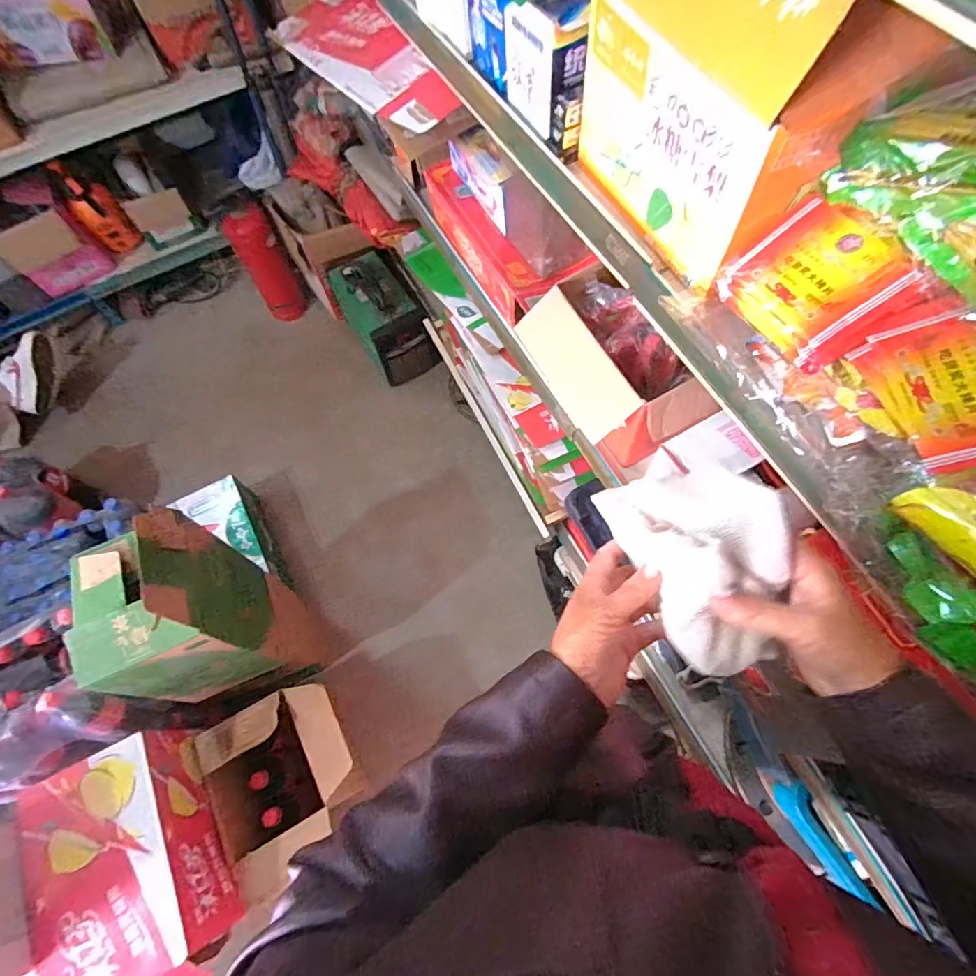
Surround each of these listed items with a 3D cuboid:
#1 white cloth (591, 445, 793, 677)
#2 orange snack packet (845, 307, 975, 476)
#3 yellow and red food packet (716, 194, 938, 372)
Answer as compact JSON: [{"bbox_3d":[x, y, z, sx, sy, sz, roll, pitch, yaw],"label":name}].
[{"bbox_3d":[0.145,0.044,0.335,0.075,0.072,0.145,-24,68,-7],"label":"white cloth"},{"bbox_3d":[0.397,-0.082,0.431,0.090,0.019,0.148,-28,66,25],"label":"orange snack packet"},{"bbox_3d":[0.317,-0.204,0.497,0.120,0.020,0.155,-39,62,22],"label":"yellow and red food packet"}]

